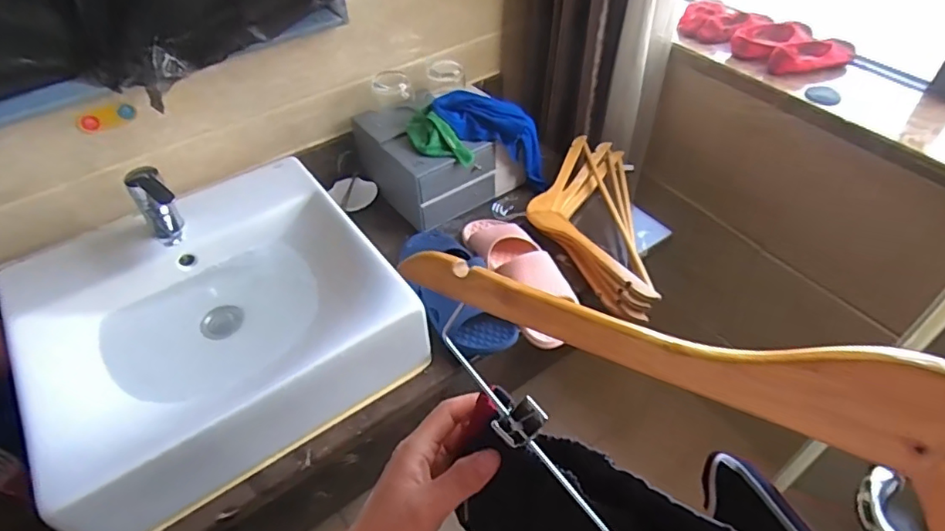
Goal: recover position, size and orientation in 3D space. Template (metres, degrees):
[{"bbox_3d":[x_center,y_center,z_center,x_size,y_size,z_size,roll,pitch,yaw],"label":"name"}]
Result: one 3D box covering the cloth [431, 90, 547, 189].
[{"bbox_3d":[0.048,-0.239,1.030,0.263,0.101,0.096,28,46,-16],"label":"cloth"}]

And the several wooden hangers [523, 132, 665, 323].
[{"bbox_3d":[0.197,-0.081,0.997,0.193,0.047,0.436,1,47,3],"label":"several wooden hangers"}]

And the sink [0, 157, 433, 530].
[{"bbox_3d":[-0.370,0.070,0.808,0.458,0.159,0.434,-29,53,-23],"label":"sink"}]

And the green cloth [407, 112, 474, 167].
[{"bbox_3d":[-0.062,-0.220,0.972,0.141,0.045,0.063,35,55,10],"label":"green cloth"}]

